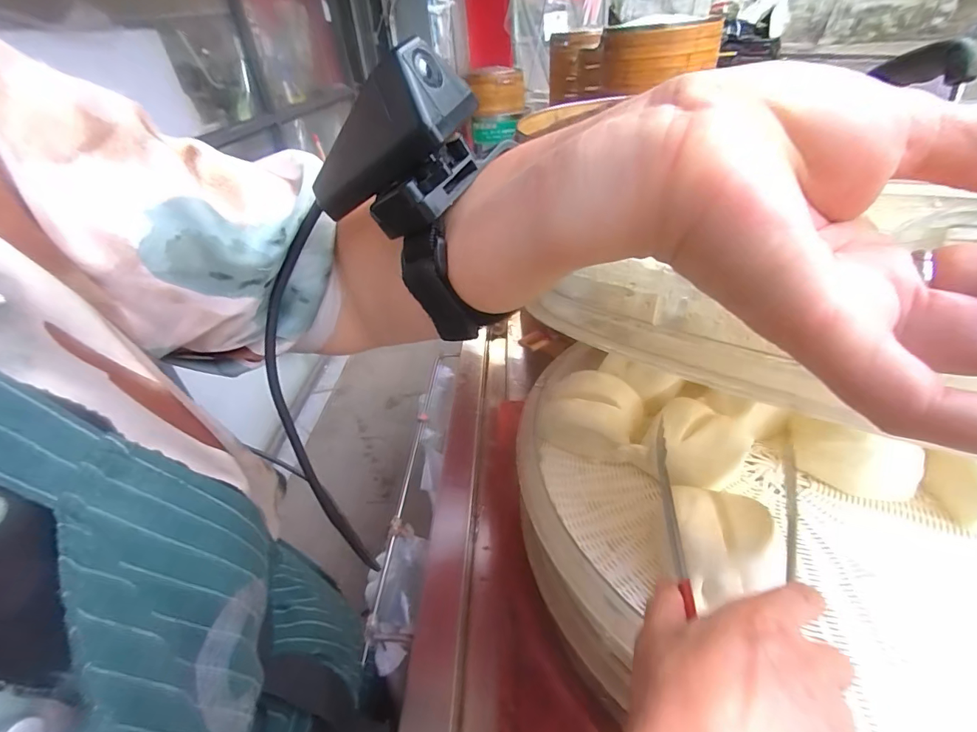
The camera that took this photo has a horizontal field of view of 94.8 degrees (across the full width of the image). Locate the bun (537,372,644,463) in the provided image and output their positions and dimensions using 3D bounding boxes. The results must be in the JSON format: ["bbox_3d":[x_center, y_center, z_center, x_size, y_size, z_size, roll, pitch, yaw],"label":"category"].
[{"bbox_3d":[0.110,0.056,0.493,0.103,0.068,0.071,9,39,19],"label":"bun"}]

